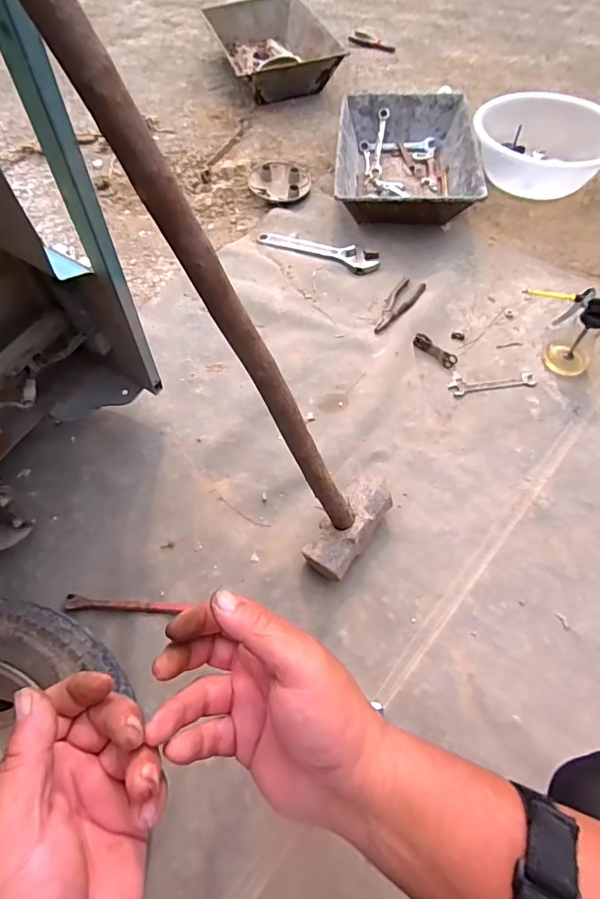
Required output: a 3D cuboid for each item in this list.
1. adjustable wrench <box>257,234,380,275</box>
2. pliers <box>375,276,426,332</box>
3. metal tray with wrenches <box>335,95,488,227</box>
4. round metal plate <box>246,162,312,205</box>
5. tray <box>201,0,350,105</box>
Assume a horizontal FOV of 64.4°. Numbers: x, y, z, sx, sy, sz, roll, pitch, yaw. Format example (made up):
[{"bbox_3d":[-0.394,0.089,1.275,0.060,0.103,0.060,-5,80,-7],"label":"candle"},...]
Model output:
[{"bbox_3d":[0.042,-0.454,1.074,0.283,0.015,0.066,24,63,14],"label":"adjustable wrench"},{"bbox_3d":[0.194,-0.292,0.969,0.055,0.009,0.163,34,66,18],"label":"pliers"},{"bbox_3d":[0.255,-0.712,1.173,0.321,0.105,0.450,5,60,3],"label":"metal tray with wrenches"},{"bbox_3d":[-0.049,-0.679,1.199,0.153,0.037,0.153,0,60,1],"label":"round metal plate"},{"bbox_3d":[-0.085,-1.252,1.491,0.312,0.107,0.479,-16,61,-9],"label":"tray"}]

